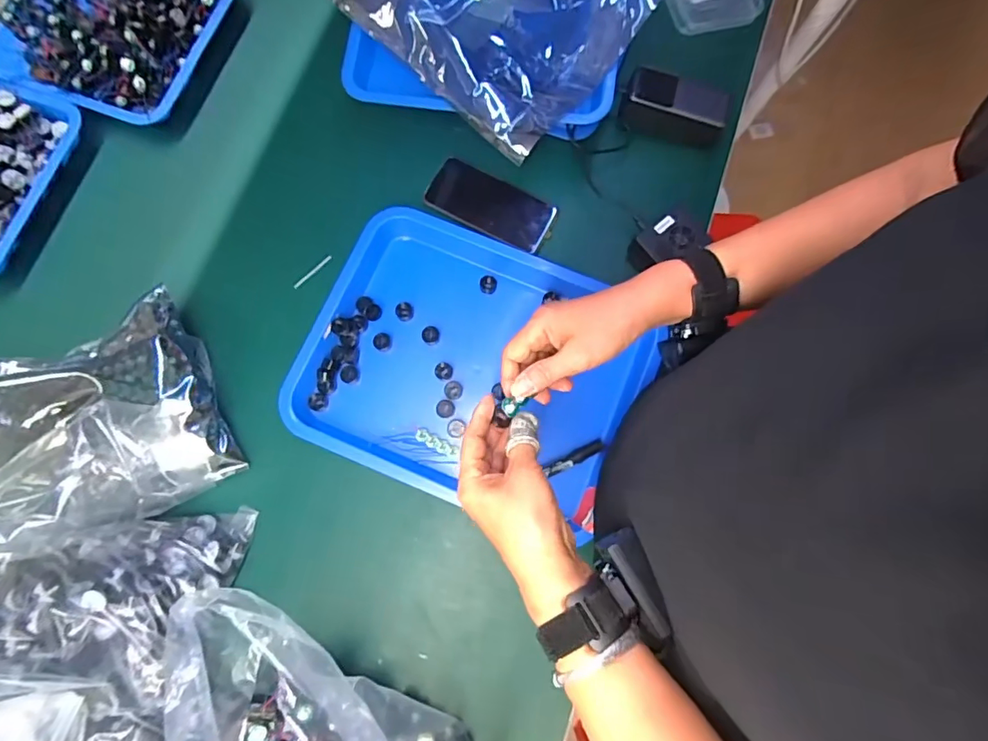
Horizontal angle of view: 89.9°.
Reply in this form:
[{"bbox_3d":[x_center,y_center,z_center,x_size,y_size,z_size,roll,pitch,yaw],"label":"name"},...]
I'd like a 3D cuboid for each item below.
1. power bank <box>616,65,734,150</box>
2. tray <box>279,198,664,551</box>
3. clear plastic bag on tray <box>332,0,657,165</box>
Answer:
[{"bbox_3d":[0.222,-0.324,0.612,0.127,0.047,0.060,16,78,2],"label":"power bank"},{"bbox_3d":[-0.036,-0.010,0.581,0.352,0.038,0.301,23,78,4],"label":"tray"},{"bbox_3d":[-0.007,-0.445,0.568,0.329,0.069,0.251,42,80,7],"label":"clear plastic bag on tray"}]

